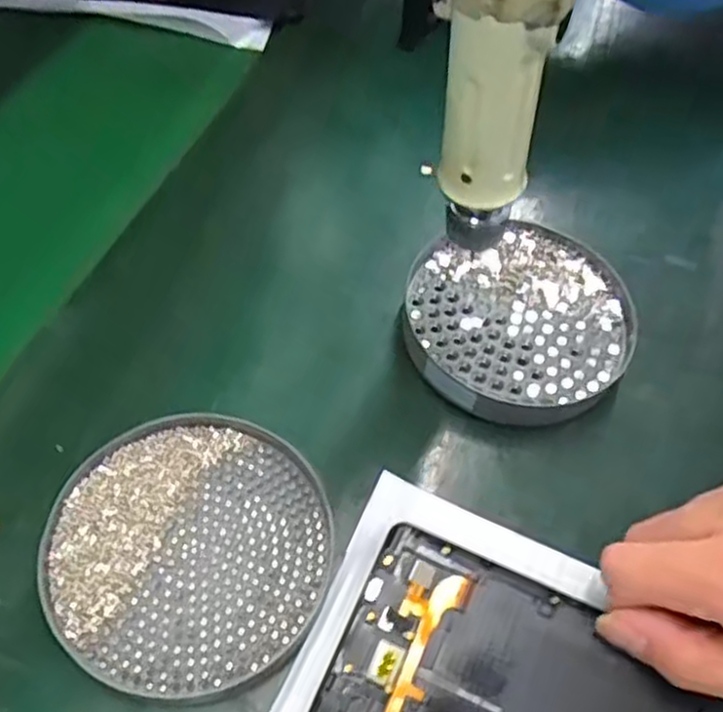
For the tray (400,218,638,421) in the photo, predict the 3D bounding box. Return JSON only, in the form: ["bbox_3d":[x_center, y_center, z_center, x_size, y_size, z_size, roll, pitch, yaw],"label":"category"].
[{"bbox_3d":[0.078,-0.018,0.389,0.111,0.024,0.114,2,57,-2],"label":"tray"}]

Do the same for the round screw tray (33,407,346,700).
[{"bbox_3d":[-0.070,0.078,0.312,0.112,0.011,0.110,2,57,-2],"label":"round screw tray"}]

